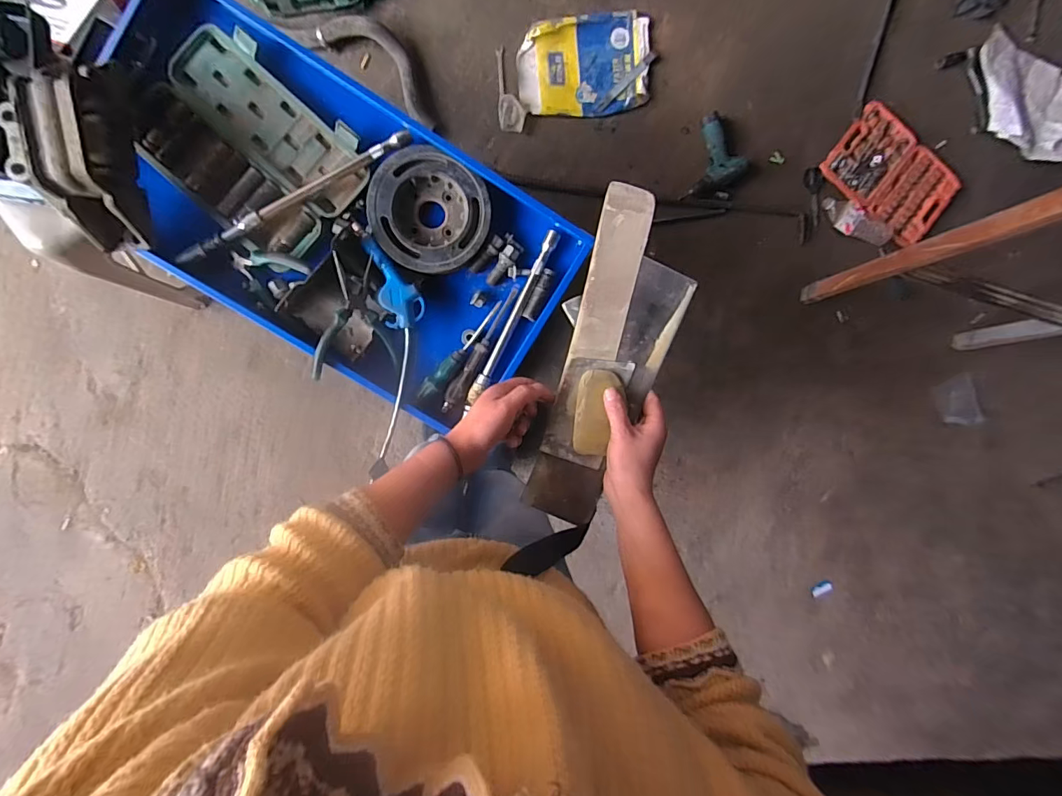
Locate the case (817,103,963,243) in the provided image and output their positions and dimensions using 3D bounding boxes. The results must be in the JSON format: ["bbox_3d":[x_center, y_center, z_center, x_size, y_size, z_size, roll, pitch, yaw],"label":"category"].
[{"bbox_3d":[0.937,-0.581,1.216,0.216,0.032,0.333,-43,86,12],"label":"case"}]

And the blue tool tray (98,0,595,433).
[{"bbox_3d":[-0.277,-0.248,0.672,0.659,0.086,0.363,32,91,-8],"label":"blue tool tray"}]

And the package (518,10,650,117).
[{"bbox_3d":[0.144,-0.907,1.279,0.355,0.043,0.244,-2,98,-3],"label":"package"}]

